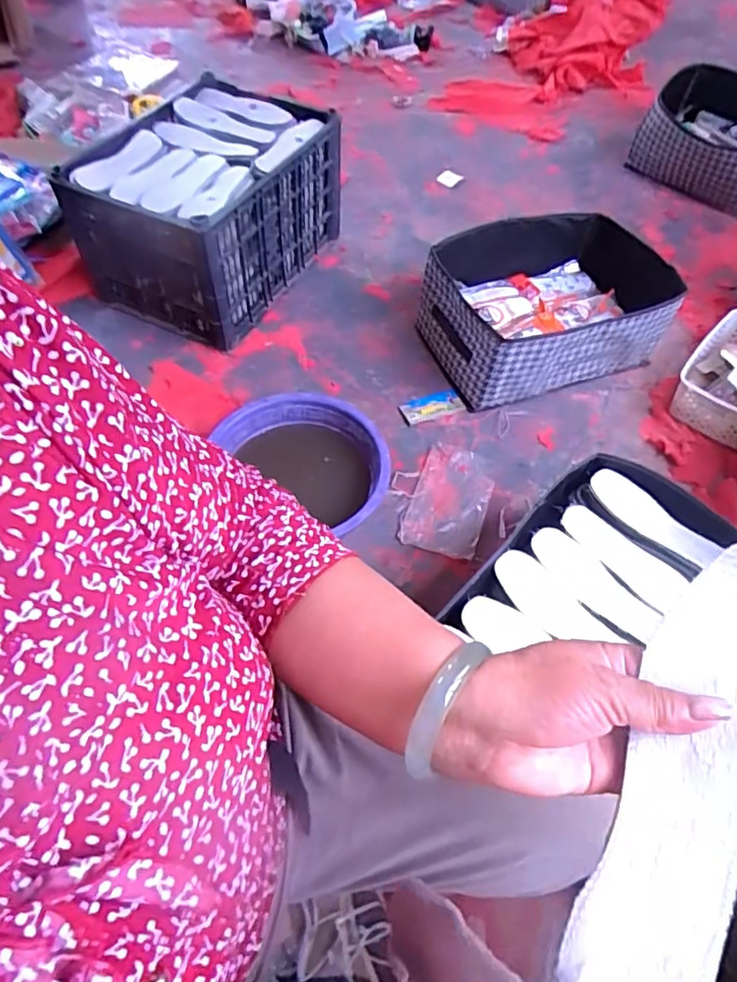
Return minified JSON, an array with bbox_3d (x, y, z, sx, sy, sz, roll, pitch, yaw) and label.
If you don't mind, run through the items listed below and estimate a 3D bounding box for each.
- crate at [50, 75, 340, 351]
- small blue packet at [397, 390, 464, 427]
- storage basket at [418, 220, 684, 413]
[{"bbox_3d":[-0.332,-0.622,1.307,0.405,0.276,0.500,23,59,13],"label":"crate"},{"bbox_3d":[0.123,-0.160,1.145,0.122,0.017,0.049,-16,59,-13],"label":"small blue packet"},{"bbox_3d":[0.360,-0.370,1.186,0.458,0.182,0.339,-16,58,-12],"label":"storage basket"}]

